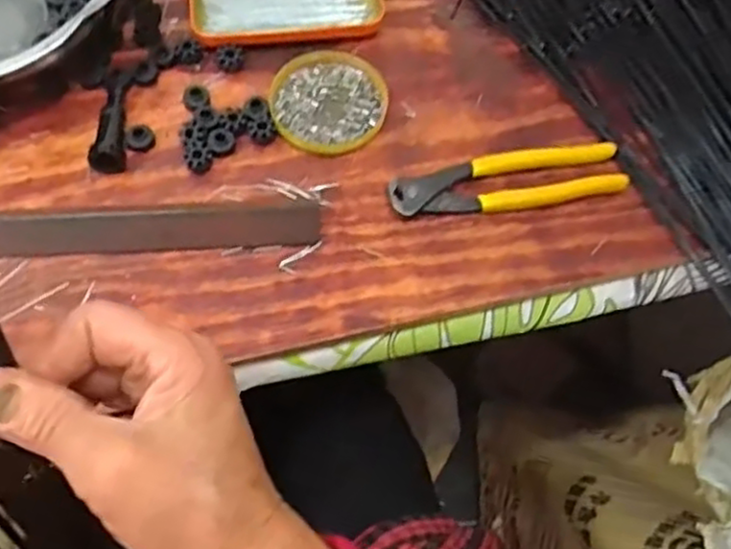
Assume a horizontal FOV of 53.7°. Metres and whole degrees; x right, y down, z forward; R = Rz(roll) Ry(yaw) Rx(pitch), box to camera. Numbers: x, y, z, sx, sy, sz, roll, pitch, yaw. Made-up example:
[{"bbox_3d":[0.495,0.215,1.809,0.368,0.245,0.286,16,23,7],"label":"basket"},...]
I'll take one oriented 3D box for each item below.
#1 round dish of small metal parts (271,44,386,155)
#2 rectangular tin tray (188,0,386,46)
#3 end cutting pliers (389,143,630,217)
[{"bbox_3d":[-0.026,-0.130,0.526,0.080,0.006,0.091,8,63,2],"label":"round dish of small metal parts"},{"bbox_3d":[-0.061,-0.213,0.558,0.144,0.017,0.079,-9,64,-7],"label":"rectangular tin tray"},{"bbox_3d":[0.098,-0.065,0.500,0.163,0.014,0.039,-12,64,-8],"label":"end cutting pliers"}]

